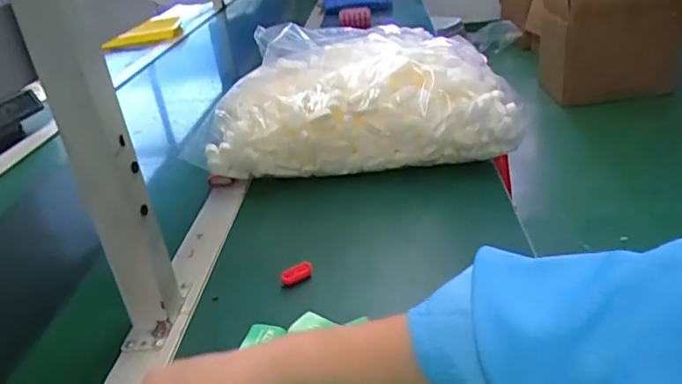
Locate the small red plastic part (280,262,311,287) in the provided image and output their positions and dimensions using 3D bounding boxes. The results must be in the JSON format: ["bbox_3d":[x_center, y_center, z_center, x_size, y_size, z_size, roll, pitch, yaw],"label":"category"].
[{"bbox_3d":[-0.046,0.085,0.587,0.033,0.016,0.014,-21,31,-24],"label":"small red plastic part"}]

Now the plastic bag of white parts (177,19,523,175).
[{"bbox_3d":[0.018,-0.132,0.789,0.415,0.173,0.181,-6,28,1],"label":"plastic bag of white parts"}]

